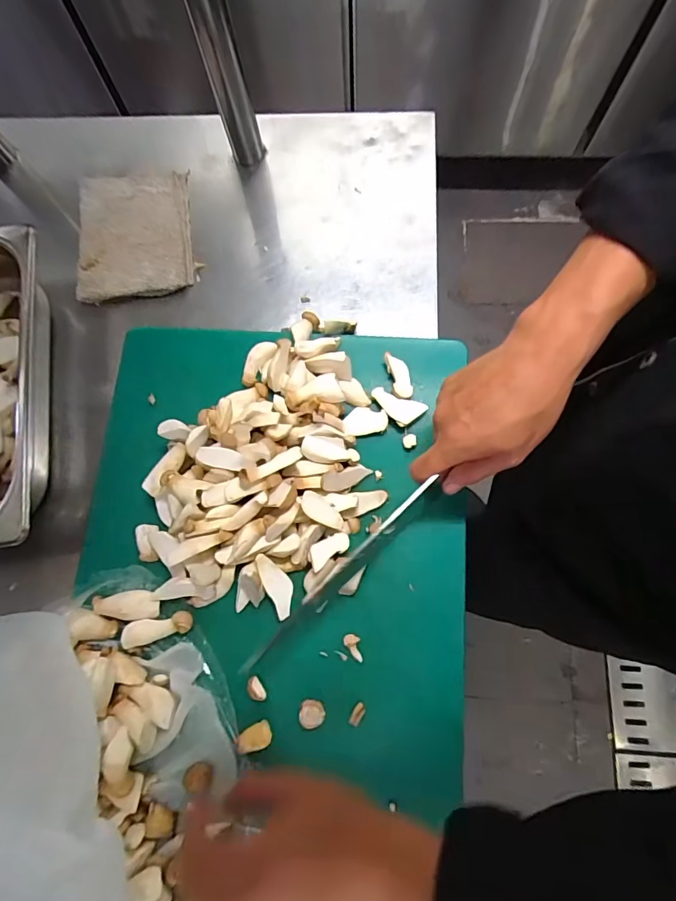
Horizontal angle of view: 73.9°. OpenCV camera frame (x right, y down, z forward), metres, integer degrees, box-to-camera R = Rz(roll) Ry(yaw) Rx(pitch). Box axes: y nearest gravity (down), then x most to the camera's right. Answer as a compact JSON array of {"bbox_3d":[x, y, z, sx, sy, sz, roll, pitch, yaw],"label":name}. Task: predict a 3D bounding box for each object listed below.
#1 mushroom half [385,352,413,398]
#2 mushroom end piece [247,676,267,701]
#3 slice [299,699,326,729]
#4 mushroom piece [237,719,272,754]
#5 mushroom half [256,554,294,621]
[{"bbox_3d":[0.059,-0.073,0.426,0.019,0.009,0.044,-16,75,-1],"label":"mushroom half"},{"bbox_3d":[-0.068,0.199,0.373,0.013,0.004,0.020,-35,76,-6],"label":"mushroom end piece"},{"bbox_3d":[-0.021,0.213,0.362,0.020,0.008,0.020,-1,75,3],"label":"slice"},{"bbox_3d":[-0.067,0.231,0.362,0.028,0.005,0.017,-20,75,-2],"label":"mushroom piece"},{"bbox_3d":[-0.052,0.115,0.386,0.021,0.006,0.058,-24,94,-7],"label":"mushroom half"}]

